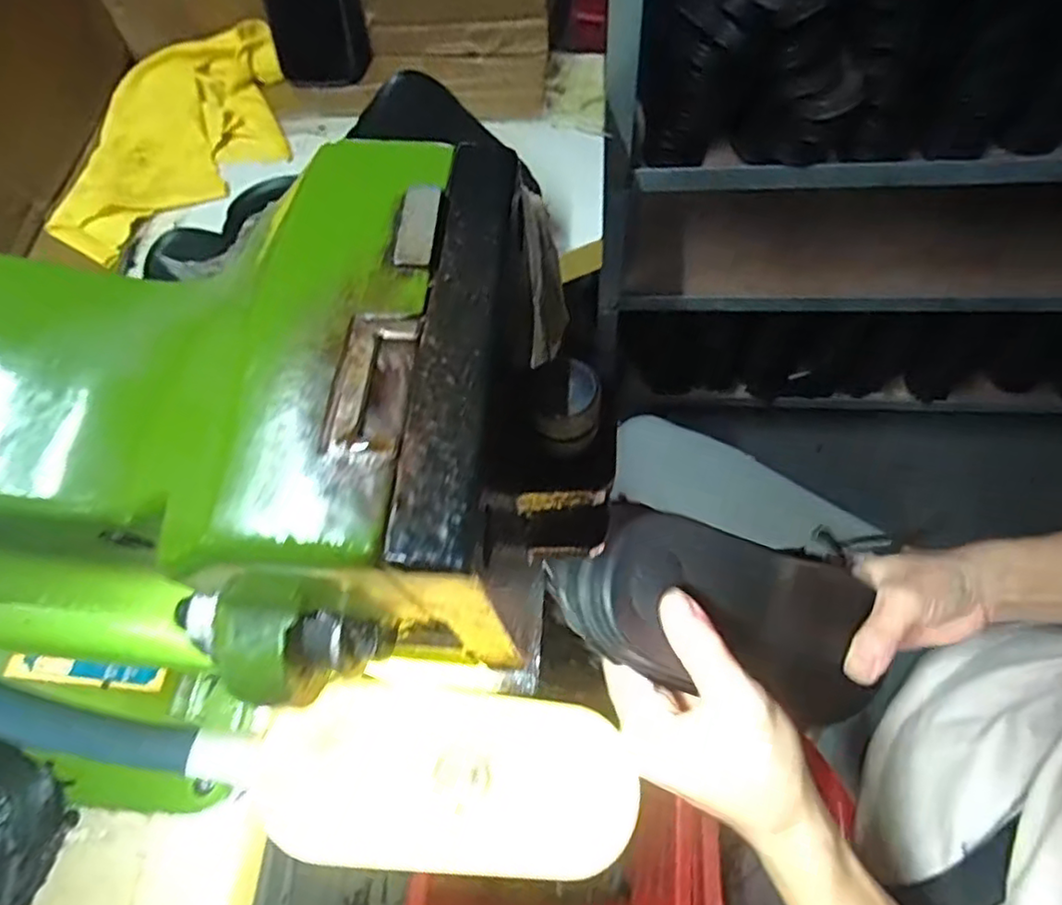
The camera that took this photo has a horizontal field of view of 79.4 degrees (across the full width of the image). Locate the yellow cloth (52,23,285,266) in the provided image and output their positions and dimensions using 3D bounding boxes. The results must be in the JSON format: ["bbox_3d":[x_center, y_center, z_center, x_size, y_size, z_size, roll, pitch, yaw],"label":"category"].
[{"bbox_3d":[-0.354,-0.319,0.649,0.201,0.039,0.296,0,63,4],"label":"yellow cloth"}]

